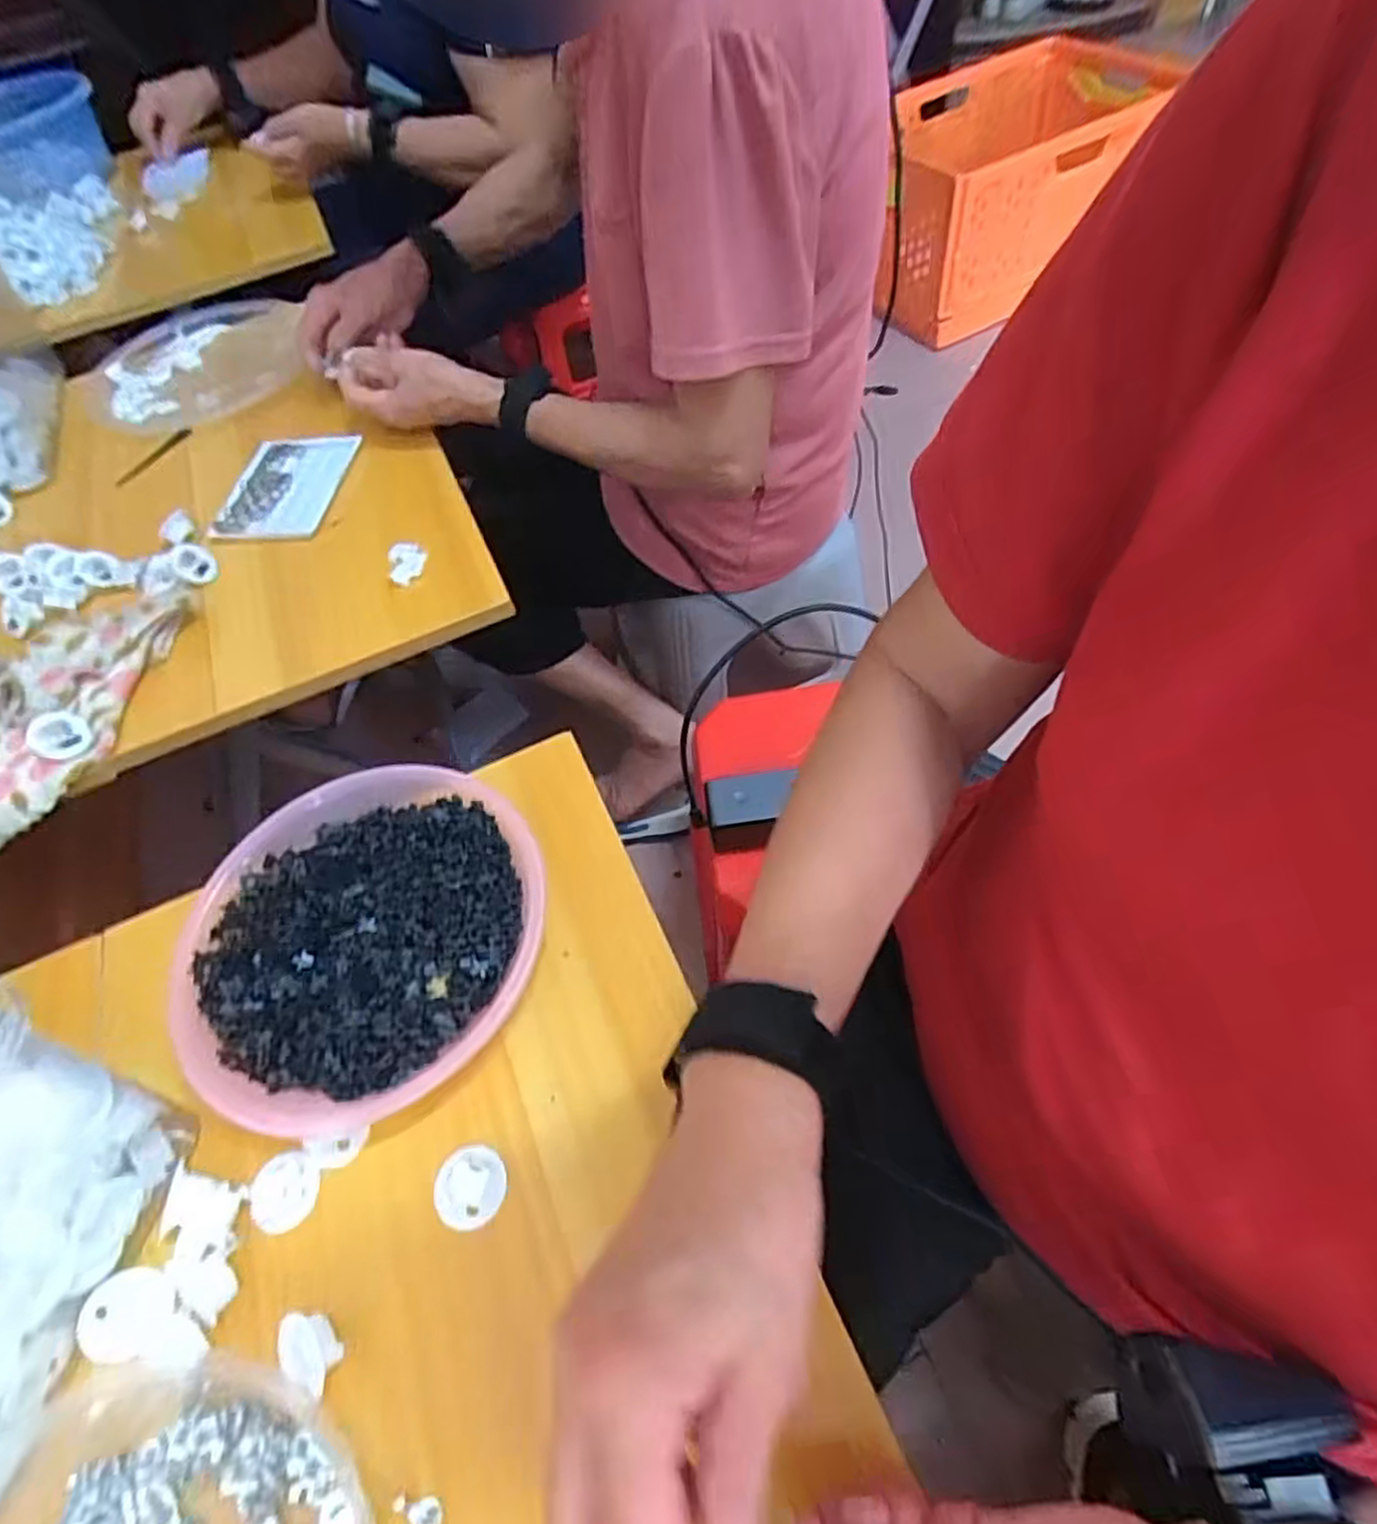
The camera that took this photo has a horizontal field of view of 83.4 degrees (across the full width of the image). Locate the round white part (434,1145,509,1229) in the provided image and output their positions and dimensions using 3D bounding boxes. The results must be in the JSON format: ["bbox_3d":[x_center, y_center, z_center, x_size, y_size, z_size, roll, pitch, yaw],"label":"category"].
[{"bbox_3d":[-0.100,0.196,0.357,0.032,0.017,0.033,-3,57,4],"label":"round white part"}]

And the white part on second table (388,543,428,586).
[{"bbox_3d":[-0.220,-0.156,0.605,0.028,0.012,0.034,-17,57,-5],"label":"white part on second table"}]

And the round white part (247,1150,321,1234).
[{"bbox_3d":[-0.191,0.202,0.364,0.028,0.004,0.032,20,59,-12],"label":"round white part"}]

